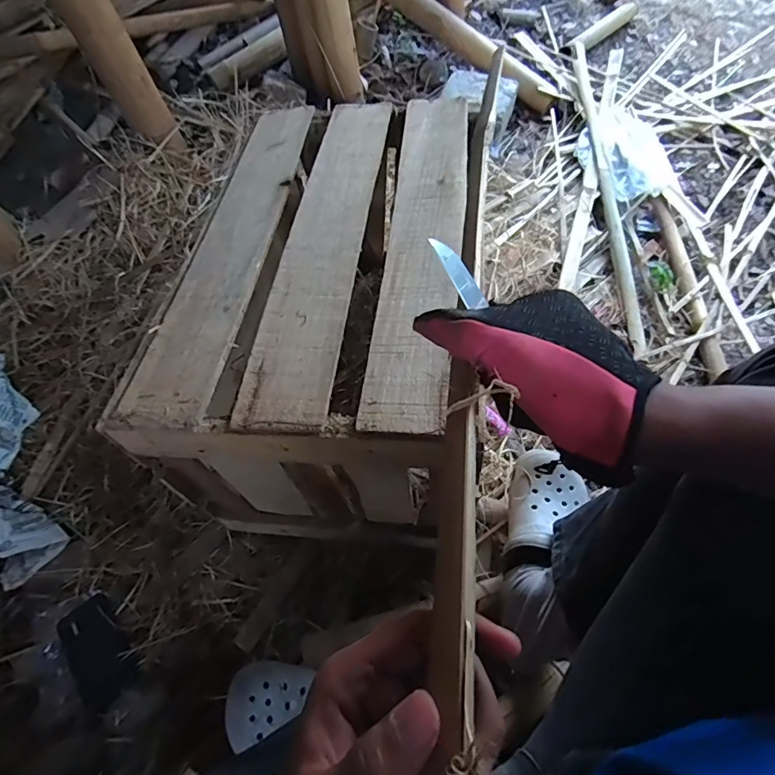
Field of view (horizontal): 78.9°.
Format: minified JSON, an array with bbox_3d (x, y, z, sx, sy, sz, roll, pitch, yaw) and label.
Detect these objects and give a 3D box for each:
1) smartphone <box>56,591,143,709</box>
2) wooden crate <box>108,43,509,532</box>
[{"bbox_3d":[-0.449,0.405,0.729,0.081,0.009,0.167,-40,57,-21],"label":"smartphone"},{"bbox_3d":[-0.069,-0.128,0.696,0.365,0.303,0.605,0,60,7],"label":"wooden crate"}]

